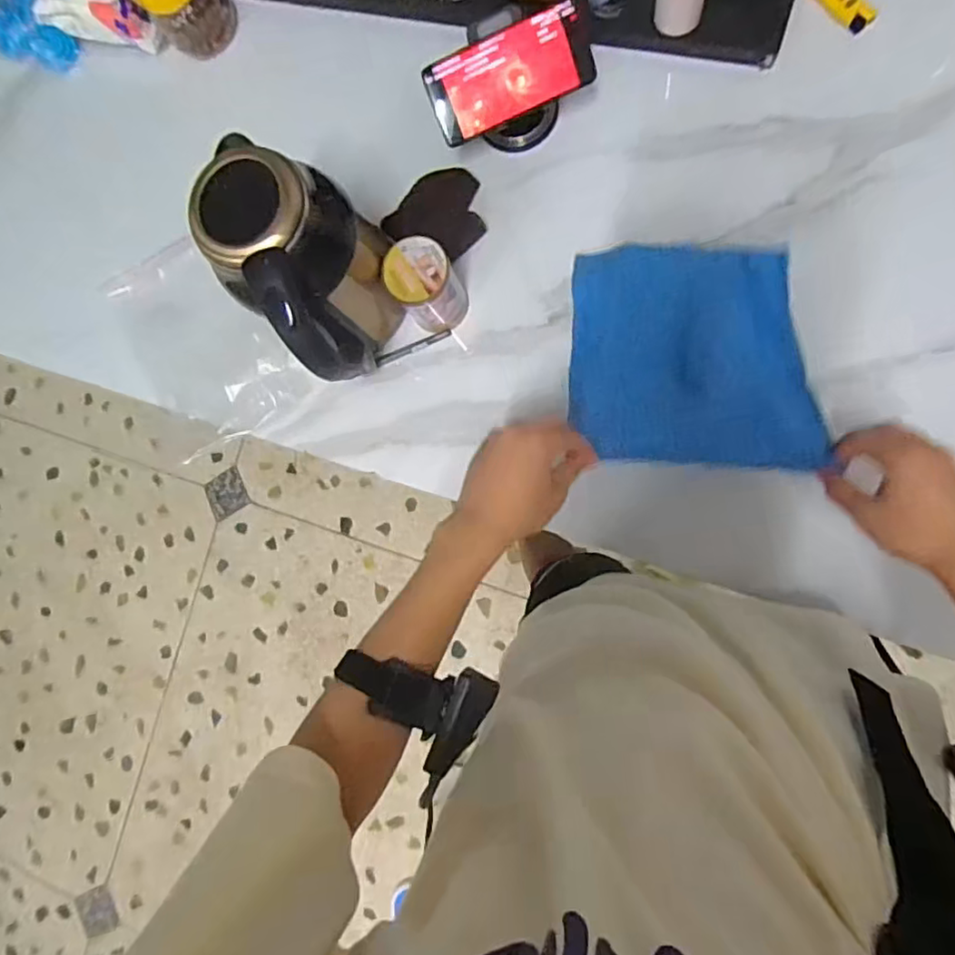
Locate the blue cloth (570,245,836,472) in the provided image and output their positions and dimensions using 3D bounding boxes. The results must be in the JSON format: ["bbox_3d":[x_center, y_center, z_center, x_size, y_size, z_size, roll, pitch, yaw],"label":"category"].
[{"bbox_3d":[0.195,-0.118,0.563,0.209,0.061,0.217,2,84,7],"label":"blue cloth"}]

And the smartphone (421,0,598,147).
[{"bbox_3d":[0.033,-0.408,0.621,0.165,0.010,0.077,-19,113,11],"label":"smartphone"}]

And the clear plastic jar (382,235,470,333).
[{"bbox_3d":[-0.053,-0.203,0.654,0.068,0.099,0.069,-1,87,11],"label":"clear plastic jar"}]

